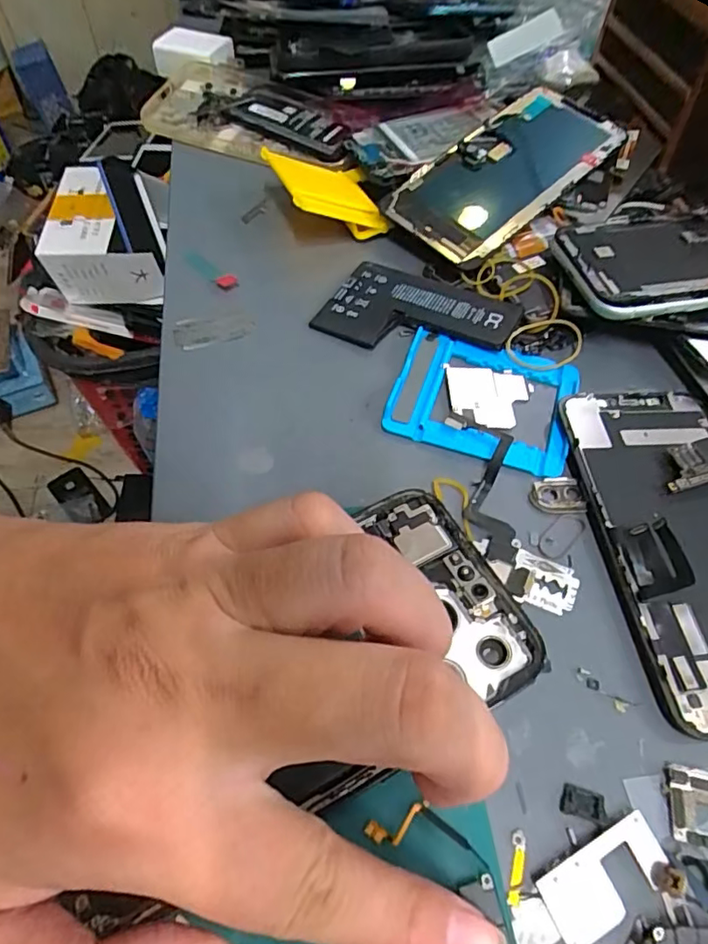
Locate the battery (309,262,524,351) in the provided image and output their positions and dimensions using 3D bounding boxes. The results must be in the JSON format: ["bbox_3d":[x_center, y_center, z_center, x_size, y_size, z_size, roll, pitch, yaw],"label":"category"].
[{"bbox_3d":[0.033,-0.082,0.286,0.095,0.006,0.057,24,58,13],"label":"battery"}]

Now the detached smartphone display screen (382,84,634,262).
[{"bbox_3d":[0.091,-0.179,0.327,0.143,0.010,0.068,-41,70,-12],"label":"detached smartphone display screen"}]

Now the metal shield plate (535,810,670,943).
[{"bbox_3d":[0.074,0.118,0.160,0.039,0.005,0.020,-22,60,-16],"label":"metal shield plate"}]

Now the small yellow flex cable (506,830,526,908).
[{"bbox_3d":[0.048,0.117,0.163,0.004,0.004,0.019,13,56,7],"label":"small yellow flex cable"}]

